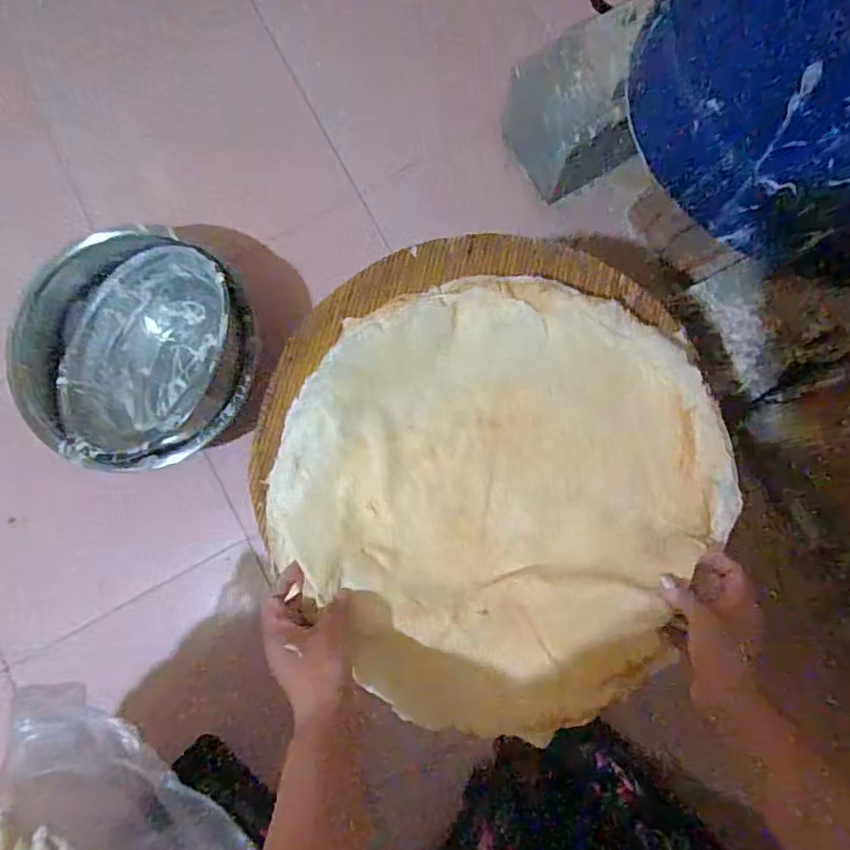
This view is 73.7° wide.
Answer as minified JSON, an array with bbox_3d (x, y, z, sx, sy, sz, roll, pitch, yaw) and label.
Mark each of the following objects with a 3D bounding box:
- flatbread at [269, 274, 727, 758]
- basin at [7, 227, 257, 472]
[{"bbox_3d":[0.067,0.061,0.557,0.399,0.041,0.417,0,84,1],"label":"flatbread"},{"bbox_3d":[-0.482,-0.125,0.980,0.358,0.180,0.369,0,84,1],"label":"basin"}]

